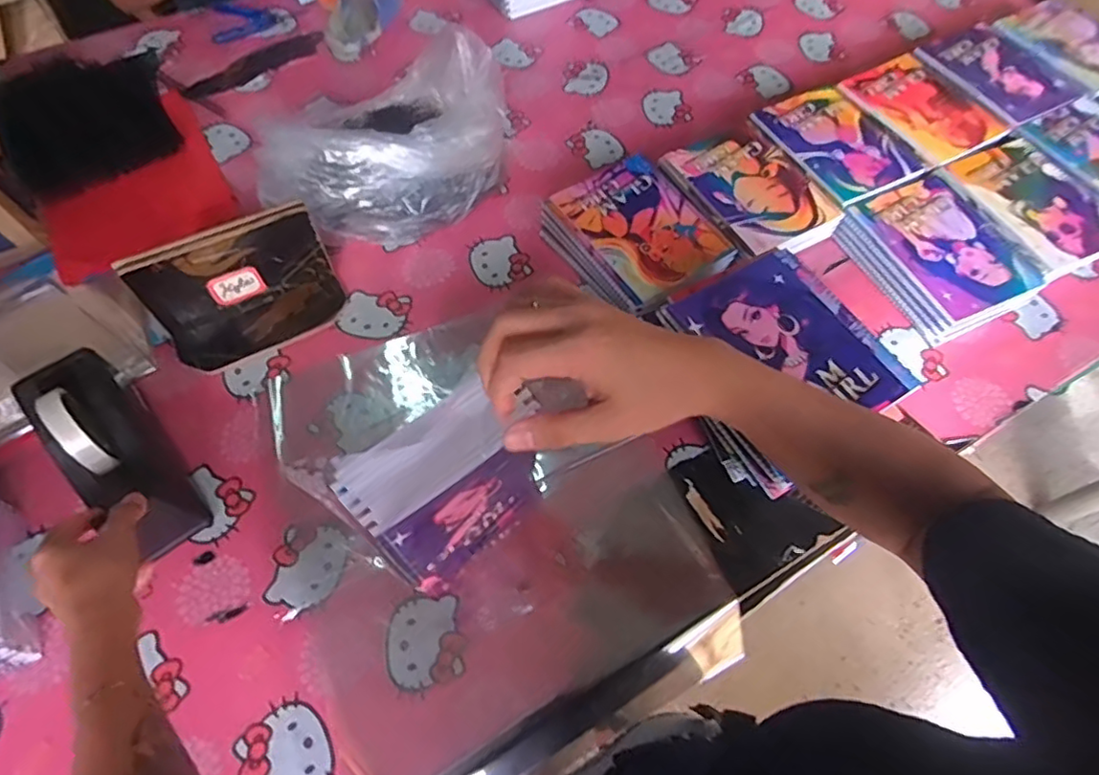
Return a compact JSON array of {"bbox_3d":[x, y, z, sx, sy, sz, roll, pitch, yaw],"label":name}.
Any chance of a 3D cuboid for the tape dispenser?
[{"bbox_3d":[-0.419,0.062,0.586,0.075,0.118,0.214,-39,70,-21],"label":"tape dispenser"}]

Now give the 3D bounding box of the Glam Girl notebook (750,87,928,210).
[{"bbox_3d":[0.400,-0.341,0.838,0.164,0.009,0.194,-26,66,-16],"label":"Glam Girl notebook"}]

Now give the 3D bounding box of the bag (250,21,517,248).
[{"bbox_3d":[-0.211,-0.328,0.787,0.301,0.144,0.252,-9,62,-8],"label":"bag"}]

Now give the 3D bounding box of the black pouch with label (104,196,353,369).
[{"bbox_3d":[-0.341,-0.109,0.681,0.199,0.116,0.085,-27,66,-16],"label":"black pouch with label"}]

